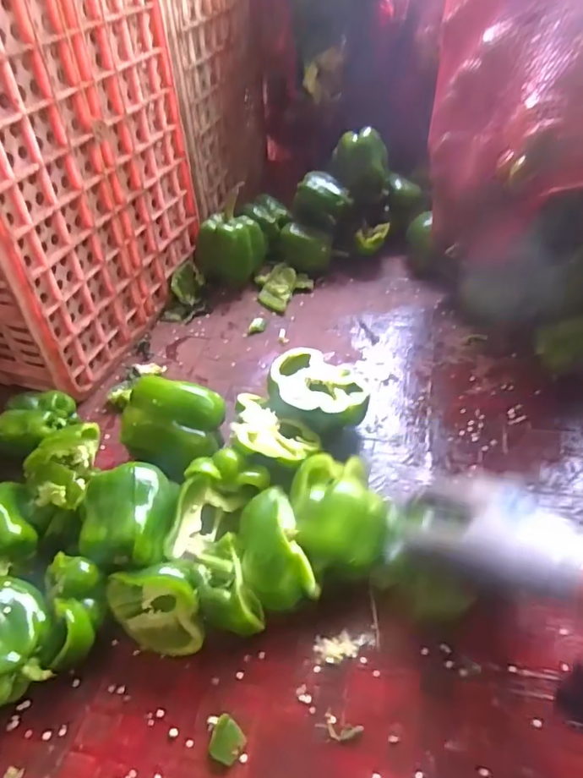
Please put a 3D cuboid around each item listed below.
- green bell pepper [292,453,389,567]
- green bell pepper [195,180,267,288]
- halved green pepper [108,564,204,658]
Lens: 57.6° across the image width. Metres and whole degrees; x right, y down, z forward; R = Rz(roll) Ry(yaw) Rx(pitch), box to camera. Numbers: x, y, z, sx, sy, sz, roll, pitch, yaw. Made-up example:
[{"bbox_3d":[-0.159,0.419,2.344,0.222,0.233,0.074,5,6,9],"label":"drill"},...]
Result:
[{"bbox_3d":[0.039,0.108,0.457,0.072,0.068,0.101,-6,44,-3],"label":"green bell pepper"},{"bbox_3d":[-0.090,-0.216,0.775,0.089,0.101,0.088,20,48,23],"label":"green bell pepper"},{"bbox_3d":[-0.101,0.165,0.403,0.081,0.059,0.043,19,48,21],"label":"halved green pepper"}]

